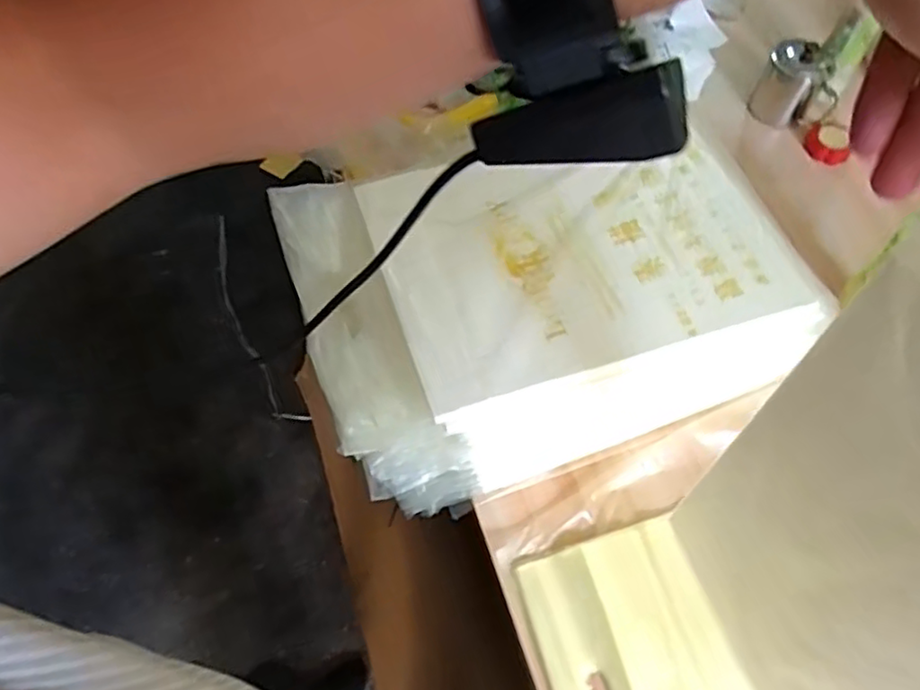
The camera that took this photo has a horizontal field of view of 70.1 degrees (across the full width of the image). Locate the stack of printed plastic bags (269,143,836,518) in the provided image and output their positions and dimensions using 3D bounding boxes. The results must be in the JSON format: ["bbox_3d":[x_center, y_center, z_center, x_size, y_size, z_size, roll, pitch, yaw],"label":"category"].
[{"bbox_3d":[0.075,-0.035,0.679,0.448,0.193,0.274,-15,62,-12],"label":"stack of printed plastic bags"}]

